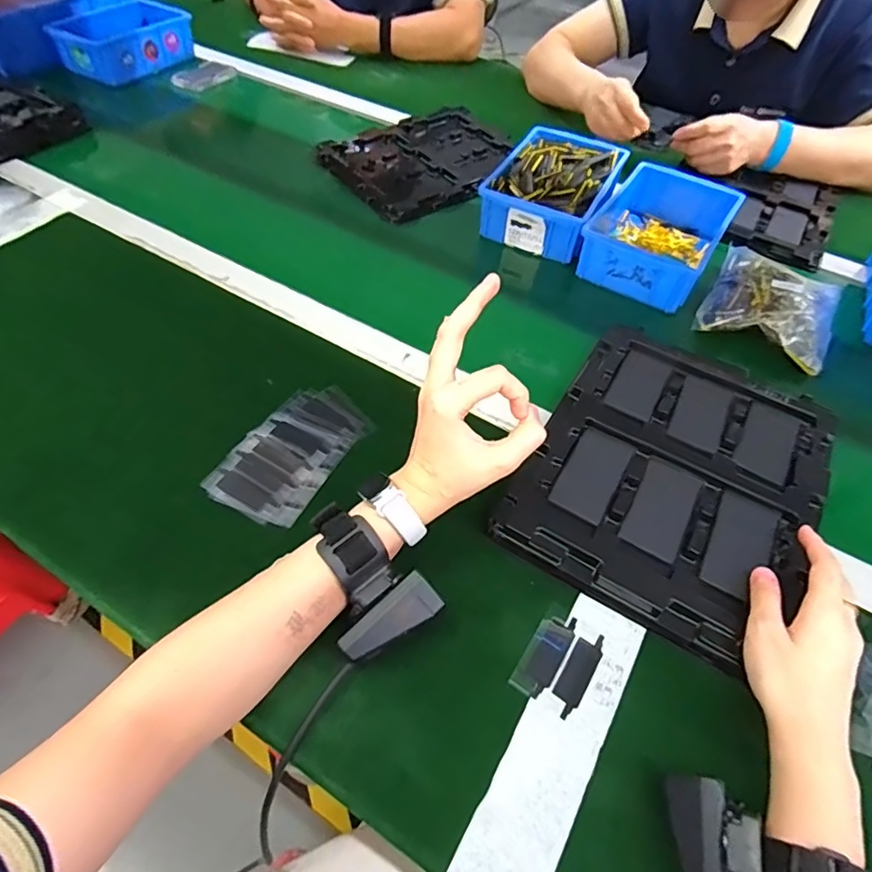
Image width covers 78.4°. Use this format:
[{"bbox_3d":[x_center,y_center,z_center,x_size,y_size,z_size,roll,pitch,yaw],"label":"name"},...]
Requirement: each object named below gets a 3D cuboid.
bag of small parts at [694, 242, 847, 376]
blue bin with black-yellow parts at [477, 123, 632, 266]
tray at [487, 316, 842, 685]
[{"bbox_3d":[0.379,-0.152,0.597,0.131,0.043,0.156,31,57,18],"label":"bag of small parts"},{"bbox_3d":[0.160,-0.331,0.710,0.140,0.060,0.228,22,55,12],"label":"blue bin with black-yellow parts"},{"bbox_3d":[0.203,0.025,0.454,0.213,0.020,0.279,29,57,17],"label":"tray"}]

